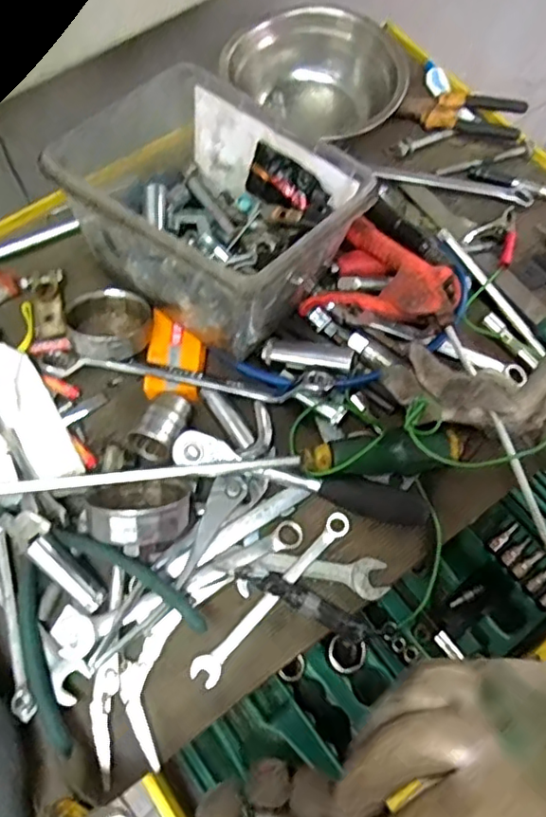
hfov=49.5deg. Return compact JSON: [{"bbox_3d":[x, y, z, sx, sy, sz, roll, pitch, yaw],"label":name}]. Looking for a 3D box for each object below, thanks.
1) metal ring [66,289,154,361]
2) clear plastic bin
[{"bbox_3d":[-0.134,-0.071,0.485,0.068,0.036,0.068,-15,68,-6],"label":"metal ring"},{"bbox_3d":[-0.046,-0.154,0.473,0.197,0.122,0.153,32,71,13],"label":"clear plastic bin"}]

